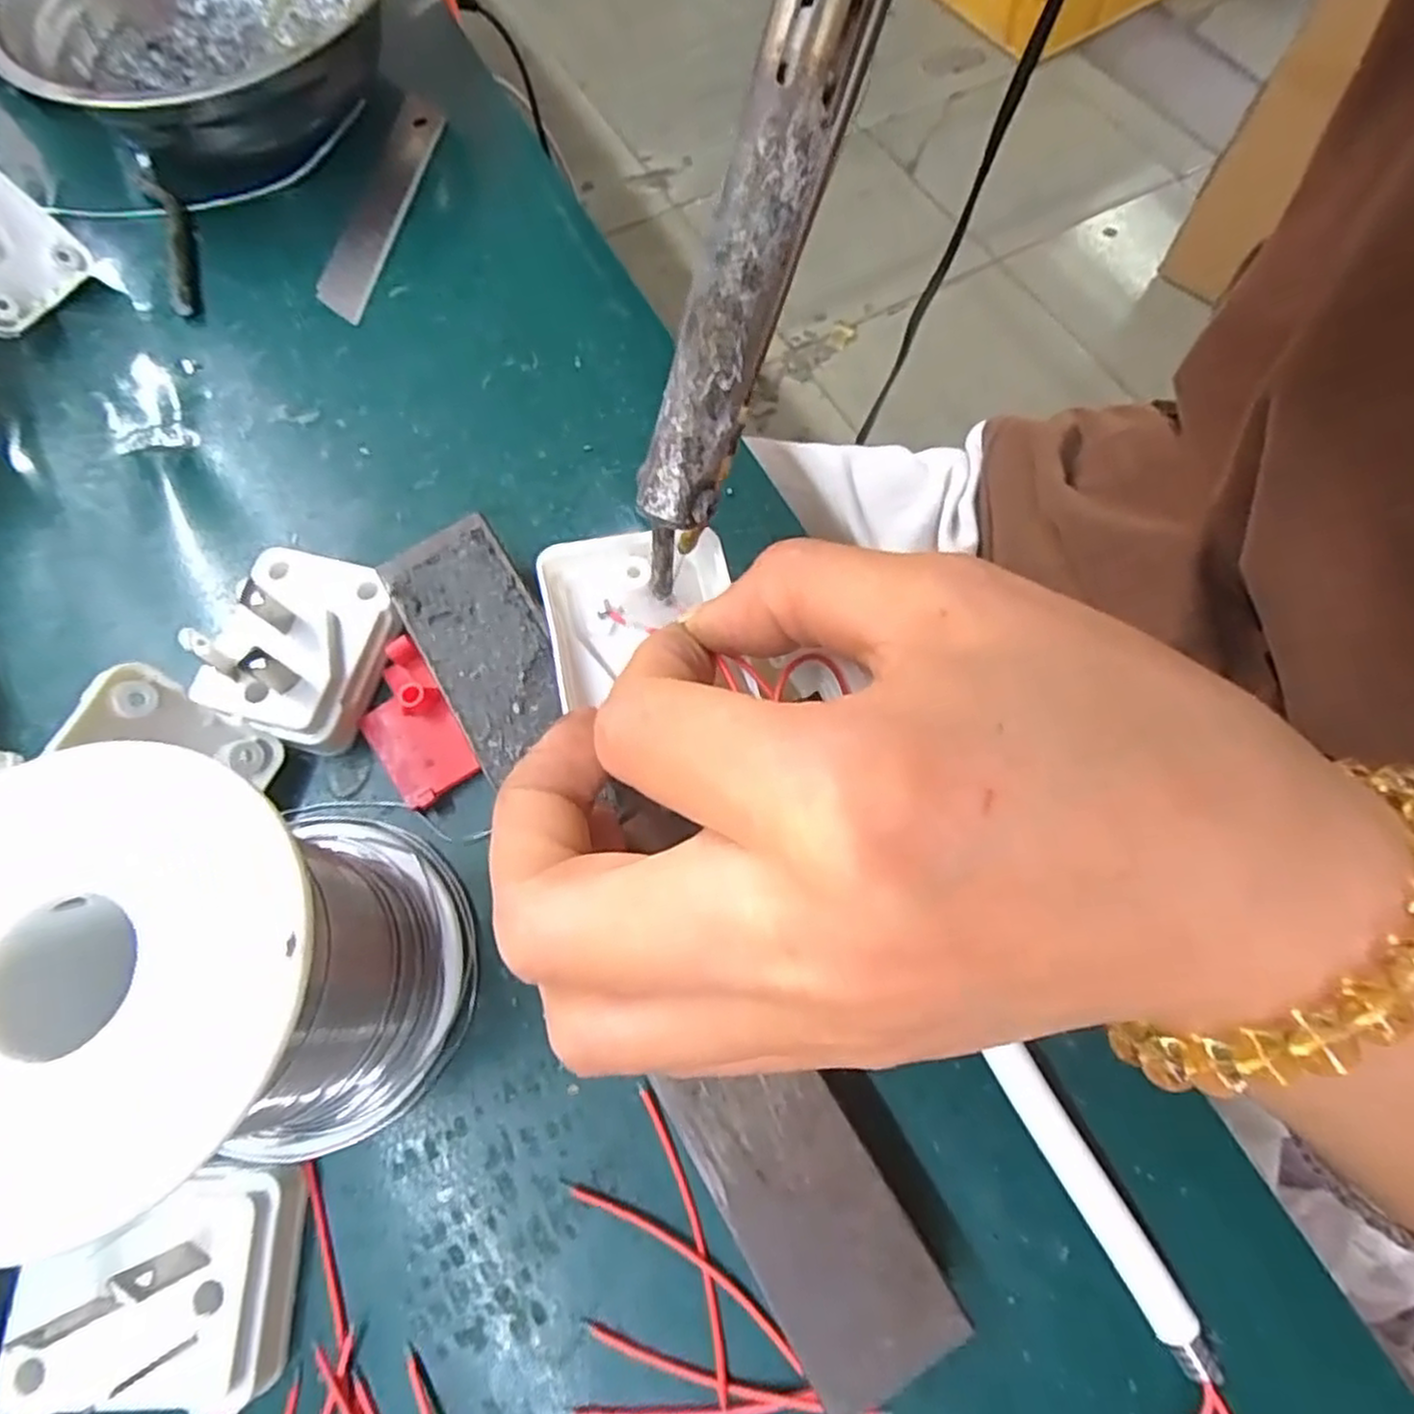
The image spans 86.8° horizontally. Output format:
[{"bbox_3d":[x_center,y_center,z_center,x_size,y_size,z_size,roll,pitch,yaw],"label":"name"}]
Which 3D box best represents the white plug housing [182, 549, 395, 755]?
[{"bbox_3d":[-0.099,-0.015,0.183,0.041,0.016,0.046,20,71,9],"label":"white plug housing"}]

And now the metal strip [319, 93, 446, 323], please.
[{"bbox_3d":[-0.107,-0.166,0.247,0.019,0.004,0.097,8,69,4],"label":"metal strip"}]

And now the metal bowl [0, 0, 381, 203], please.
[{"bbox_3d":[-0.162,-0.228,0.252,0.128,0.041,0.119,-23,70,-7],"label":"metal bowl"}]

